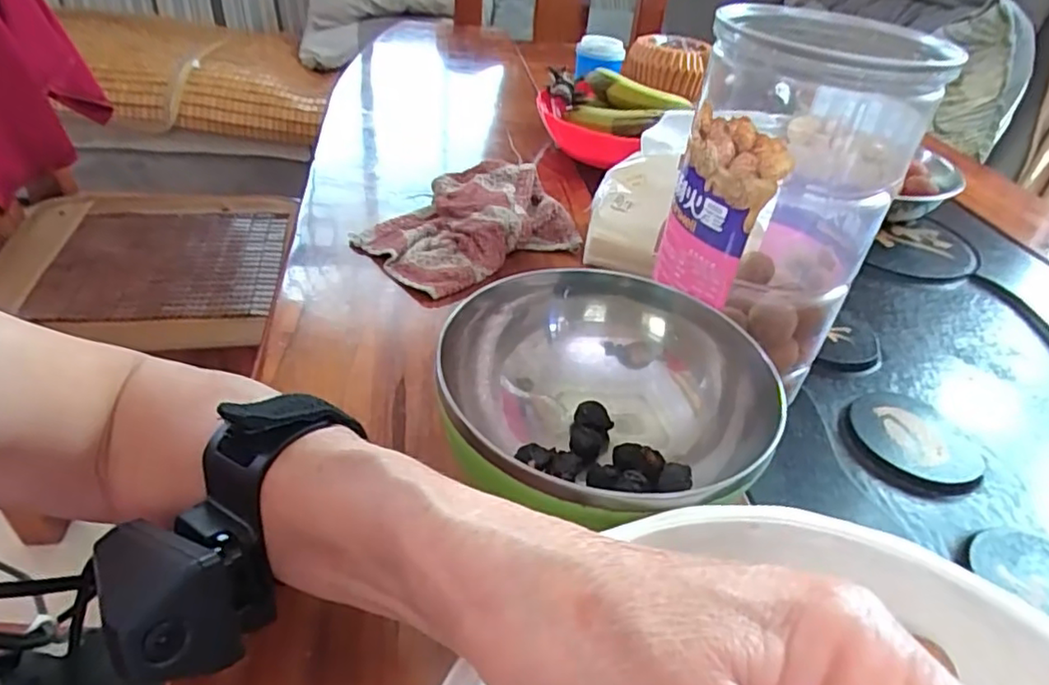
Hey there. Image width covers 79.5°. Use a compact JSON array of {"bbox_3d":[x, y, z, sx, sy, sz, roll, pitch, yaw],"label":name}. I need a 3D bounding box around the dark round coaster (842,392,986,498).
[{"bbox_3d":[0.236,0.059,0.384,0.076,0.010,0.074,4,38,-3],"label":"dark round coaster"}]

